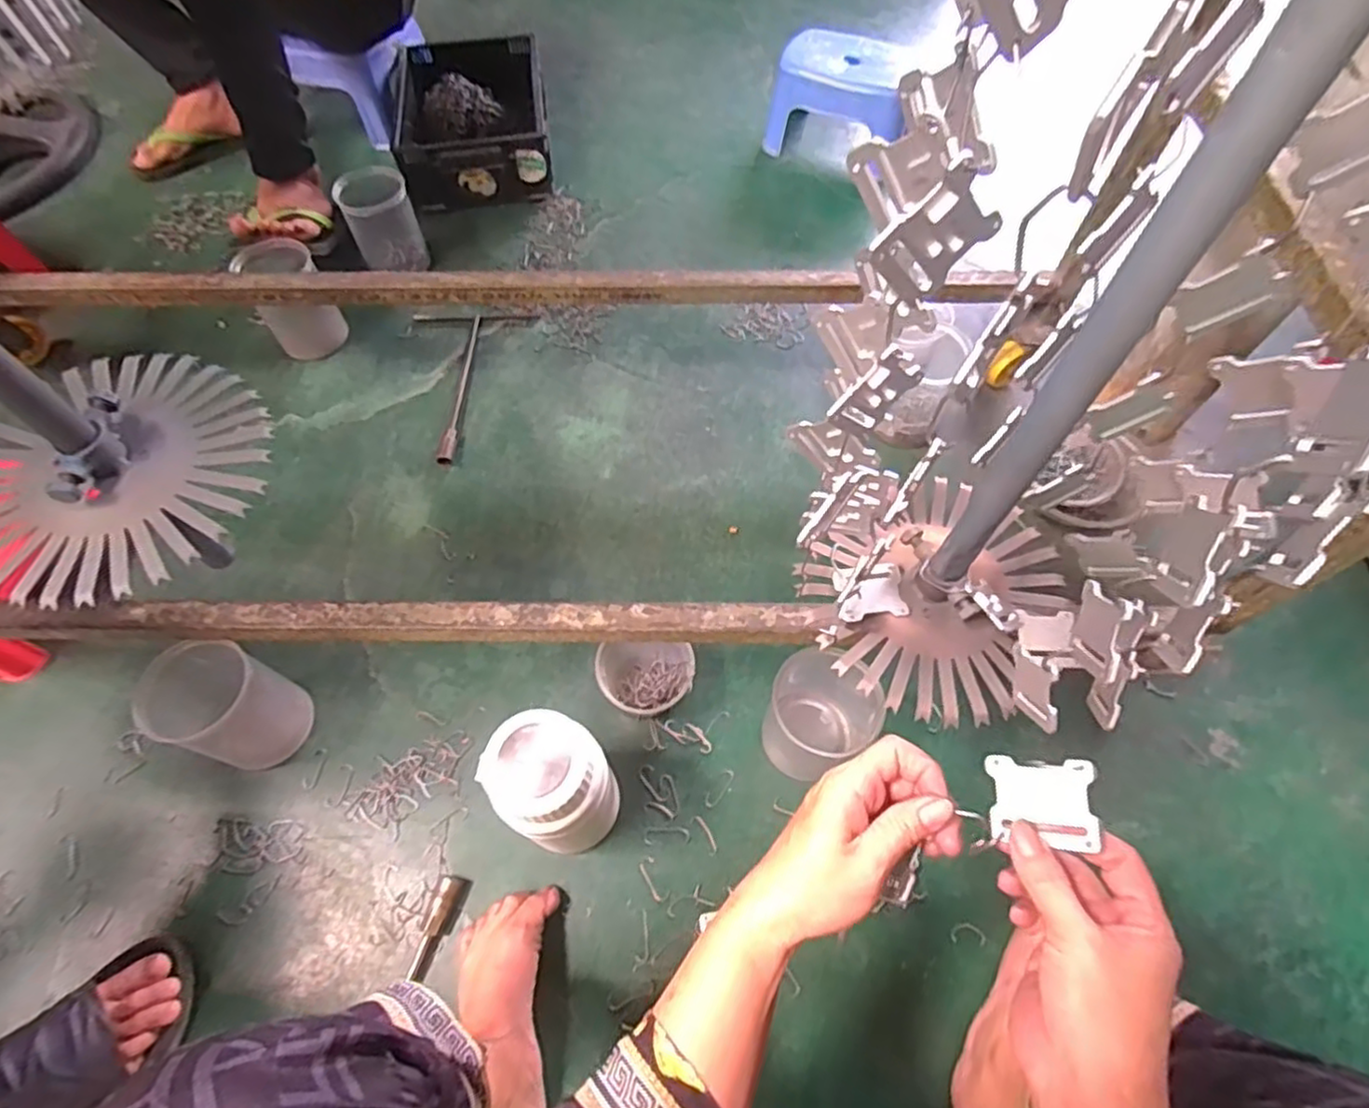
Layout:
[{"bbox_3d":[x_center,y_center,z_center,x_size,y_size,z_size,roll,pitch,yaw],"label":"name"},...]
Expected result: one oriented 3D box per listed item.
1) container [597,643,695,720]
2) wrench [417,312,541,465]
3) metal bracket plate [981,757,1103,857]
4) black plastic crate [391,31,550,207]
[{"bbox_3d":[-0.041,0.132,0.727,0.100,0.067,0.089,10,59,6],"label":"container"},{"bbox_3d":[-0.325,-0.248,0.975,0.182,0.017,0.285,2,59,1],"label":"wrench"},{"bbox_3d":[0.181,0.125,0.347,0.049,0.004,0.042,-5,85,31],"label":"metal bracket plate"},{"bbox_3d":[-0.400,-0.827,1.292,0.279,0.106,0.449,-8,59,-5],"label":"black plastic crate"}]

